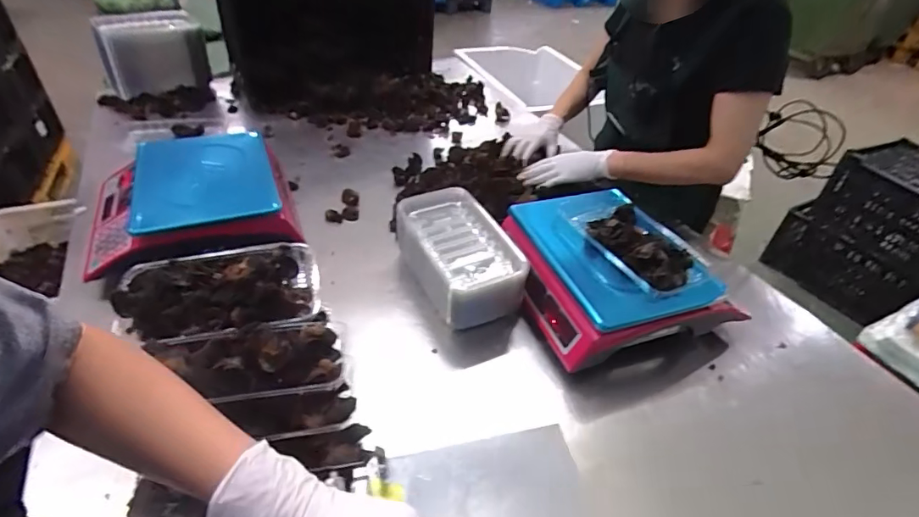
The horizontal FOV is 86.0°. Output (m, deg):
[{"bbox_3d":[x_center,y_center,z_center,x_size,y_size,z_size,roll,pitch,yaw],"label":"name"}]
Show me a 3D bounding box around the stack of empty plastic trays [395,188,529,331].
[{"bbox_3d":[-0.005,-0.002,0.827,0.145,0.105,0.254,-14,43,-21],"label":"stack of empty plastic trays"}]

